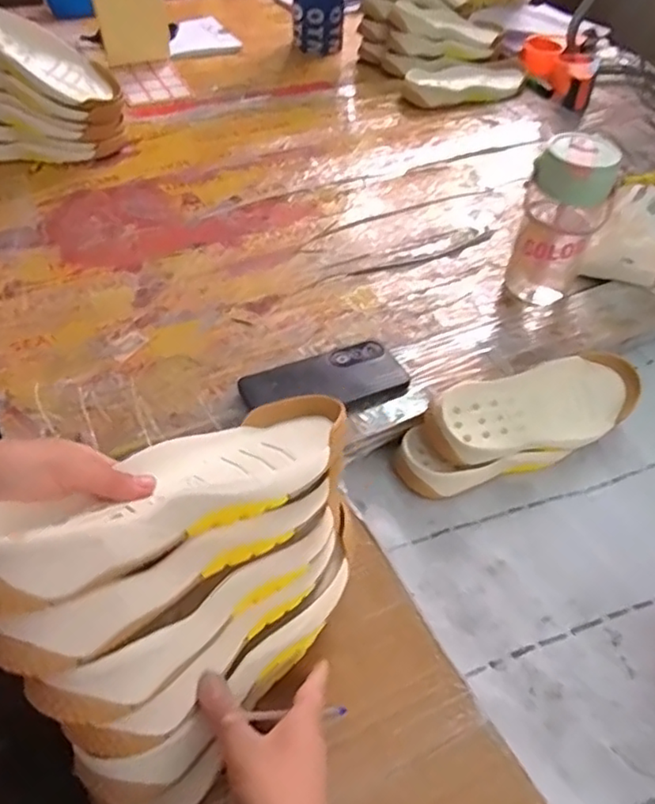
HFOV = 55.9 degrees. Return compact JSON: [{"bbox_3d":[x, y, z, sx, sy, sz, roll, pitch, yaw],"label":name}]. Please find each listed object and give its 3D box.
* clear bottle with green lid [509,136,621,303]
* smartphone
[{"bbox_3d":[0.268,-0.197,0.728,0.088,0.200,0.084,17,49,13],"label":"clear bottle with green lid"},{"bbox_3d":[-0.004,-0.019,0.643,0.162,0.018,0.076,-18,55,-12],"label":"smartphone"}]

